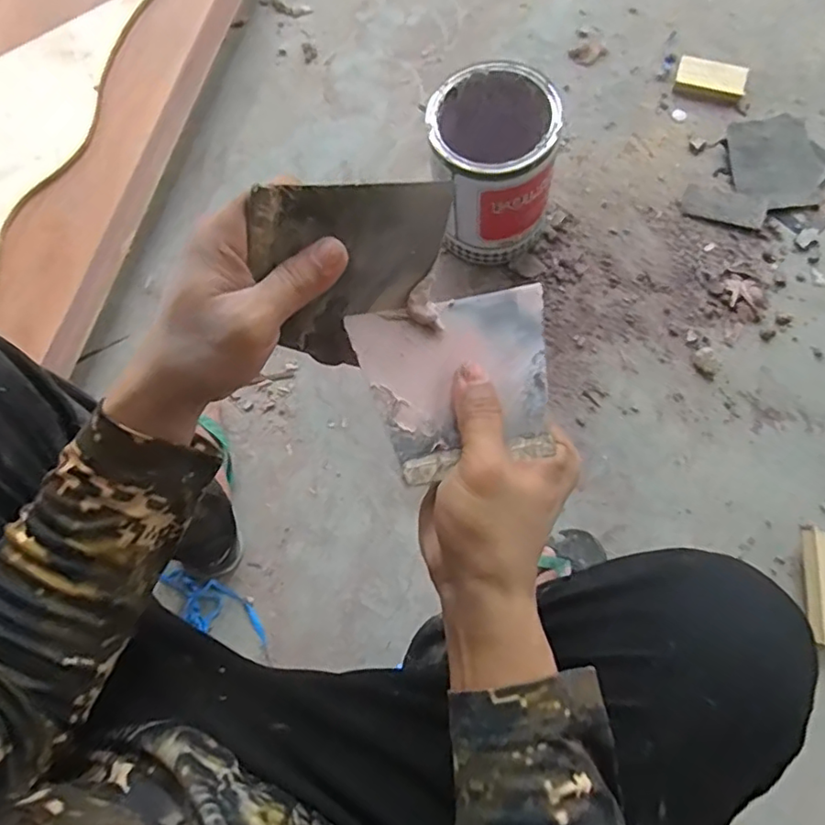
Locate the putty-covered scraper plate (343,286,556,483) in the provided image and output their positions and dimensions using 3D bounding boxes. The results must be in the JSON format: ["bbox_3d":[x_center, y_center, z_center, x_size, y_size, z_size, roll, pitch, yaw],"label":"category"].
[{"bbox_3d":[0.028,-0.018,0.324,0.105,0.012,0.094,-14,79,-3],"label":"putty-covered scraper plate"}]

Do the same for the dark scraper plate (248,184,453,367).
[{"bbox_3d":[-0.031,-0.070,0.314,0.096,0.095,0.007,-4,37,-8],"label":"dark scraper plate"}]

